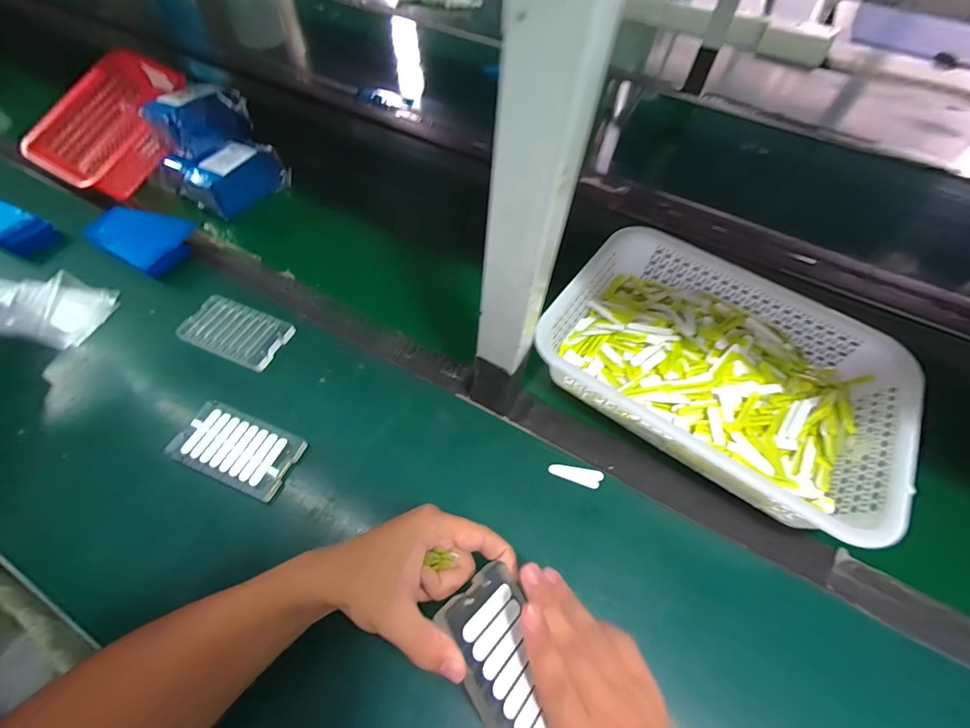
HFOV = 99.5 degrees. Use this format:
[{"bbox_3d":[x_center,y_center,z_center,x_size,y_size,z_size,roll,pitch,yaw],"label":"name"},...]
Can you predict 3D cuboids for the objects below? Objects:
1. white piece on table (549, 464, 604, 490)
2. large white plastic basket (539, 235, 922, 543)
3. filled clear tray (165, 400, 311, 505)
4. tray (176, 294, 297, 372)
[{"bbox_3d":[0.095,0.116,0.427,0.055,0.004,0.019,10,56,3],"label":"white piece on table"},{"bbox_3d":[0.261,-0.001,0.473,0.353,0.080,0.246,32,60,16],"label":"large white plastic basket"},{"bbox_3d":[-0.256,0.086,0.424,0.121,0.014,0.068,20,57,9],"label":"filled clear tray"},{"bbox_3d":[-0.303,-0.040,0.505,0.115,0.021,0.075,20,57,9],"label":"tray"}]

